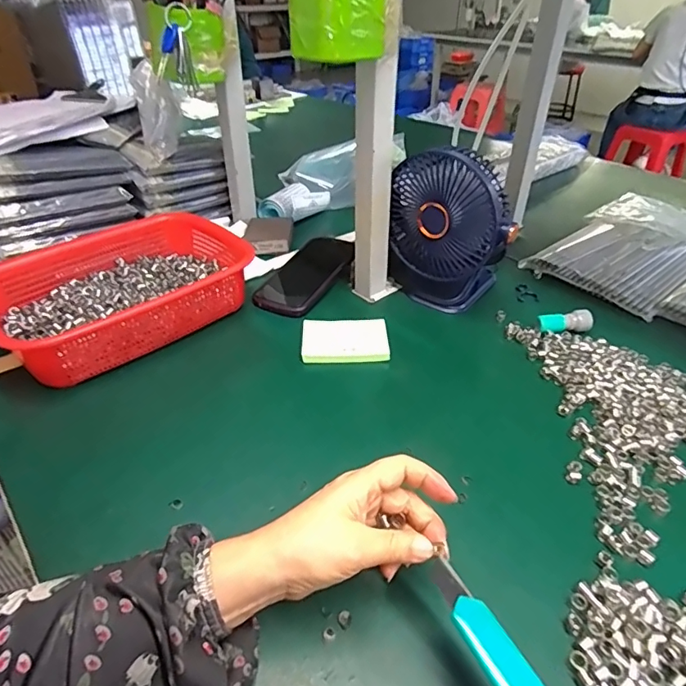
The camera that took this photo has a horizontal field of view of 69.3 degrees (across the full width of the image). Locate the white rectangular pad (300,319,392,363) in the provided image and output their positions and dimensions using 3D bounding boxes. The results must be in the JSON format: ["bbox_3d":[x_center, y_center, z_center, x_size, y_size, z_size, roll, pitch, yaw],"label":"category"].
[{"bbox_3d":[0.002,-0.002,0.559,0.094,0.018,0.060,-2,36,-2],"label":"white rectangular pad"}]

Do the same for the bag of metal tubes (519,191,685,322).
[{"bbox_3d":[0.441,-0.151,0.734,0.339,0.035,0.197,-24,42,-29],"label":"bag of metal tubes"}]

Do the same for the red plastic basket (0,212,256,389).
[{"bbox_3d":[-0.255,-0.063,0.593,0.284,0.076,0.214,-30,45,-34],"label":"red plastic basket"}]

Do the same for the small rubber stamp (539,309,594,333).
[{"bbox_3d":[0.260,-0.024,0.575,0.060,0.020,0.020,-1,36,-1],"label":"small rubber stamp"}]

